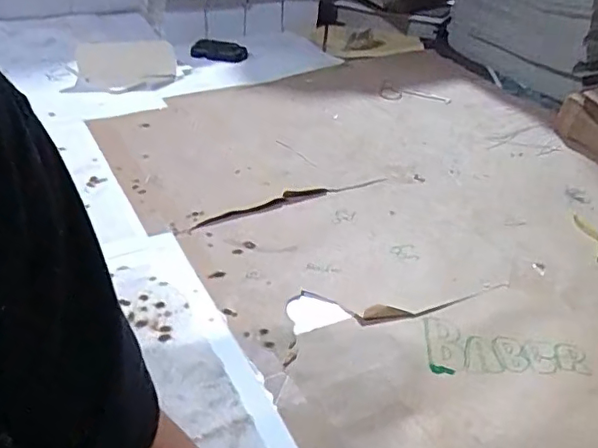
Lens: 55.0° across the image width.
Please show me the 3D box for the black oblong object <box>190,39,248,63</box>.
[{"bbox_3d":[-0.157,-0.342,1.143,0.108,0.031,0.043,10,35,11],"label":"black oblong object"}]

